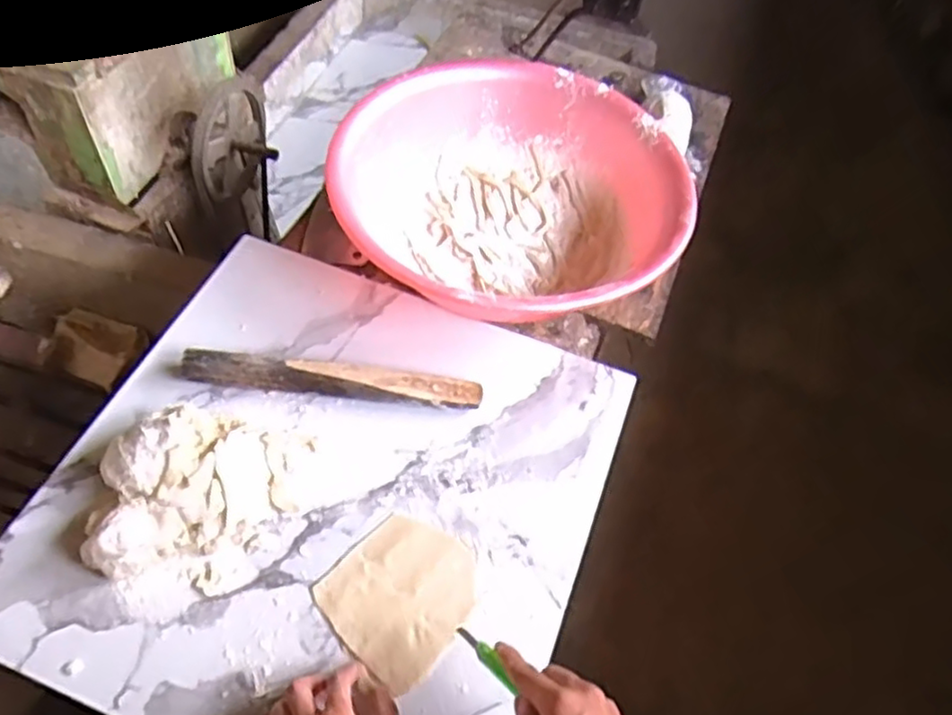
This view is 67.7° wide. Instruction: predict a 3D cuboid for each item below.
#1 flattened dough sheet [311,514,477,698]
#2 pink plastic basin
[{"bbox_3d":[-0.064,0.208,0.636,0.119,0.013,0.129,37,65,18],"label":"flattened dough sheet"},{"bbox_3d":[0.037,-0.189,0.855,0.387,0.137,0.381,1,60,-2],"label":"pink plastic basin"}]

